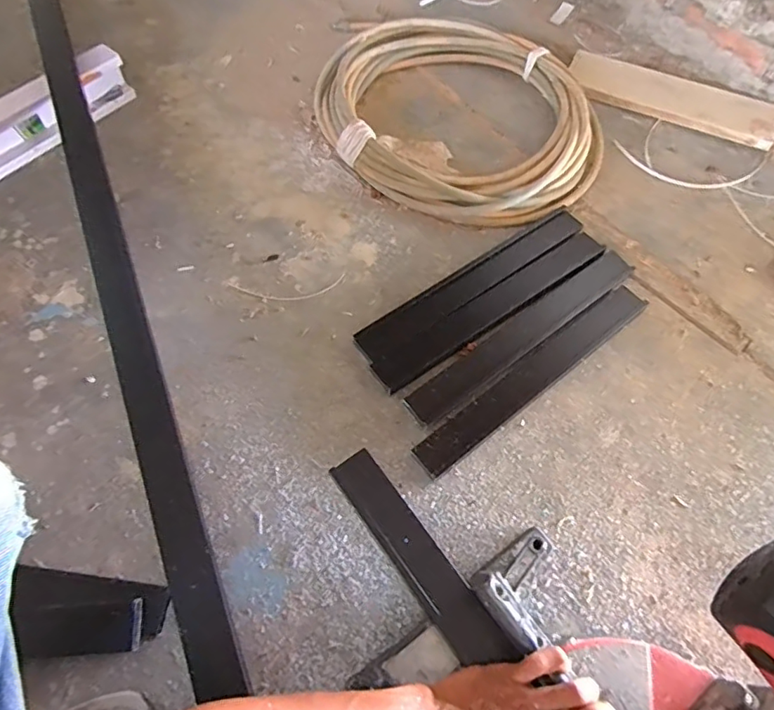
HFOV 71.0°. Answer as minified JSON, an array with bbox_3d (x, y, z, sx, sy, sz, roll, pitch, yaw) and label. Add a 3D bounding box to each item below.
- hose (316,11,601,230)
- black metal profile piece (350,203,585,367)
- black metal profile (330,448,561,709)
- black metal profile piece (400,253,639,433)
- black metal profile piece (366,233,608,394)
[{"bbox_3d":[0.104,-0.421,0.901,0.422,0.046,0.506,-18,67,-10],"label":"hose"},{"bbox_3d":[0.126,-0.108,0.760,0.390,0.010,0.048,-33,70,-15],"label":"black metal profile piece"},{"bbox_3d":[0.078,0.249,0.486,0.043,0.016,0.387,-34,70,-16],"label":"black metal profile"},{"bbox_3d":[0.185,-0.030,0.716,0.378,0.009,0.051,-35,70,-16],"label":"black metal profile piece"},{"bbox_3d":[0.149,-0.067,0.740,0.382,0.013,0.051,-33,70,-15],"label":"black metal profile piece"}]

